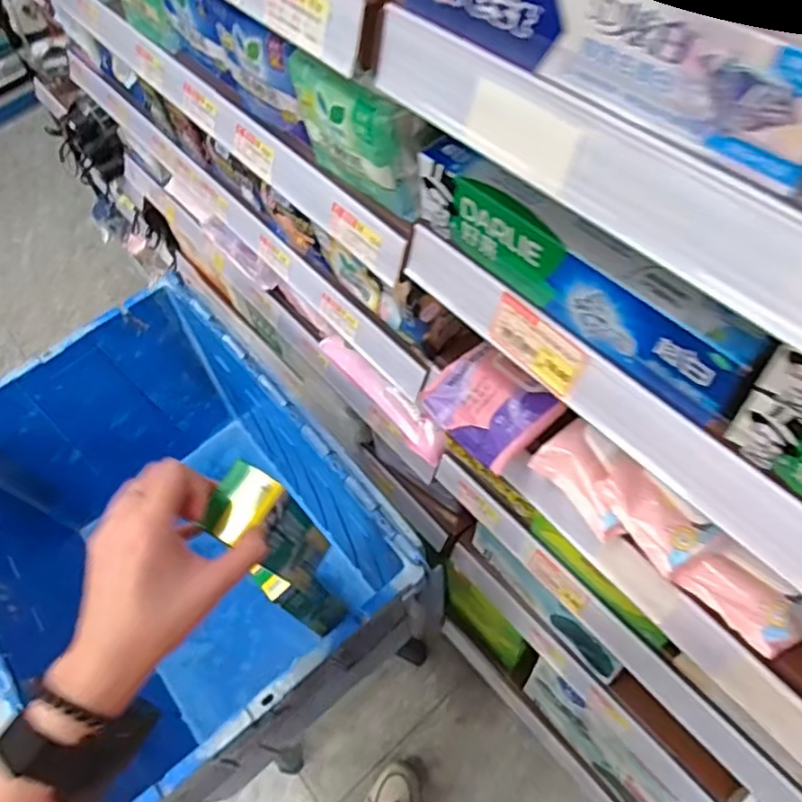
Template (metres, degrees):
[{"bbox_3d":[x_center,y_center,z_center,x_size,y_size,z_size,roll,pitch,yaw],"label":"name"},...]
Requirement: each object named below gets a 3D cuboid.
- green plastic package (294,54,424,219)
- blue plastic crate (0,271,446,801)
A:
[{"bbox_3d":[-0.030,-0.192,0.470,0.031,0.094,0.109,-41,64,-18],"label":"green plastic package"},{"bbox_3d":[-0.282,0.194,0.879,0.442,0.369,0.586,-31,62,-13],"label":"blue plastic crate"}]

